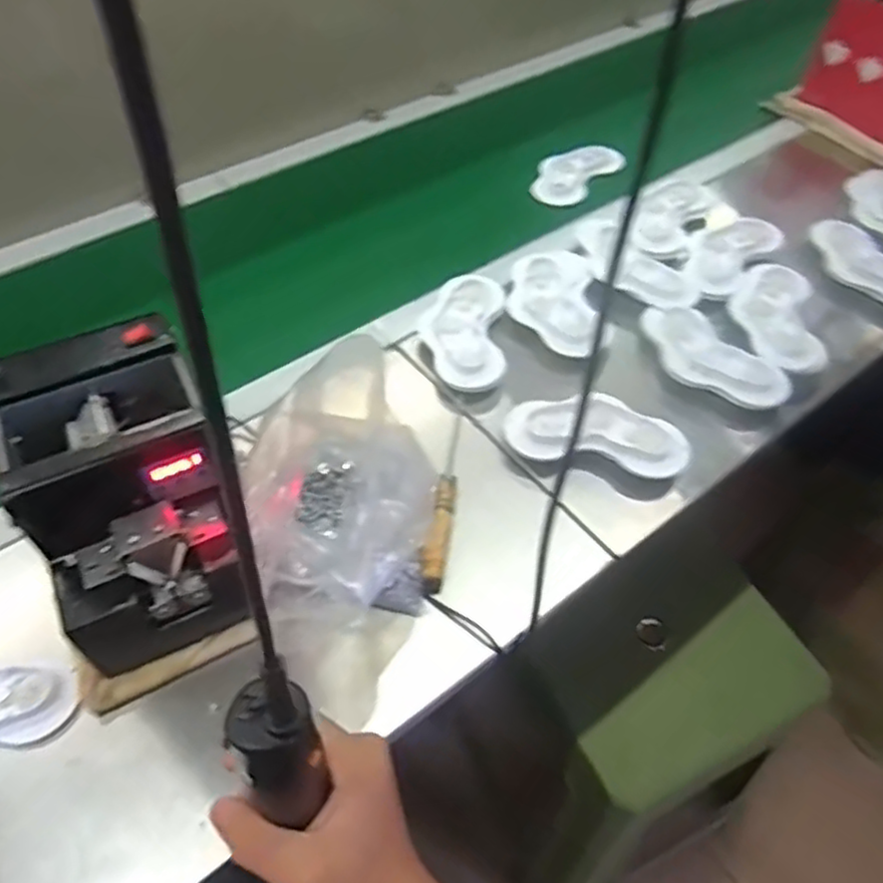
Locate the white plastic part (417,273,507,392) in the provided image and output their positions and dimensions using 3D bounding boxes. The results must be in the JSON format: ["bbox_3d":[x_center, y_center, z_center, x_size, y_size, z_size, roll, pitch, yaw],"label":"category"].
[{"bbox_3d":[0.021,-0.107,0.690,0.077,0.026,0.149,2,51,1],"label":"white plastic part"}]

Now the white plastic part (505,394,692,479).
[{"bbox_3d":[0.131,-0.008,0.599,0.147,0.029,0.061,9,52,6],"label":"white plastic part"}]

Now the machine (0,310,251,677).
[{"bbox_3d":[-0.207,0.041,0.484,0.124,0.159,0.172,-20,54,-16],"label":"machine"}]

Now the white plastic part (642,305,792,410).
[{"bbox_3d":[0.251,-0.081,0.656,0.085,0.013,0.142,-32,58,-24],"label":"white plastic part"}]

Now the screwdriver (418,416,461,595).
[{"bbox_3d":[0.002,0.043,0.565,0.020,0.019,0.163,7,51,5],"label":"screwdriver"}]

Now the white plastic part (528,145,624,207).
[{"bbox_3d":[0.169,-0.340,0.884,0.069,0.022,0.142,32,57,22],"label":"white plastic part"}]

